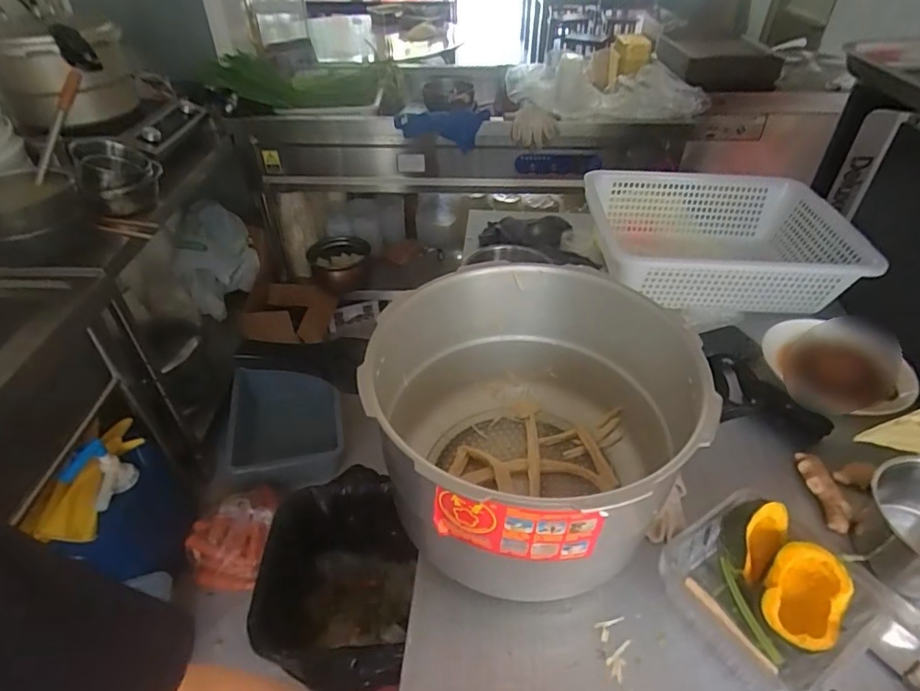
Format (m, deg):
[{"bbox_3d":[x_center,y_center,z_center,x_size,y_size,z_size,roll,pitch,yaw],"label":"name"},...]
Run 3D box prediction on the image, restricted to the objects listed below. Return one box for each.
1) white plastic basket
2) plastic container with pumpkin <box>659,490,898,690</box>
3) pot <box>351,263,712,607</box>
[{"bbox_3d":[0.496,-0.172,1.000,0.492,0.154,0.323,2,41,2],"label":"white plastic basket"},{"bbox_3d":[0.317,0.236,0.541,0.176,0.078,0.165,-22,45,-22],"label":"plastic container with pumpkin"},{"bbox_3d":[0.069,0.092,0.613,0.326,0.222,0.326,0,41,0],"label":"pot"}]

